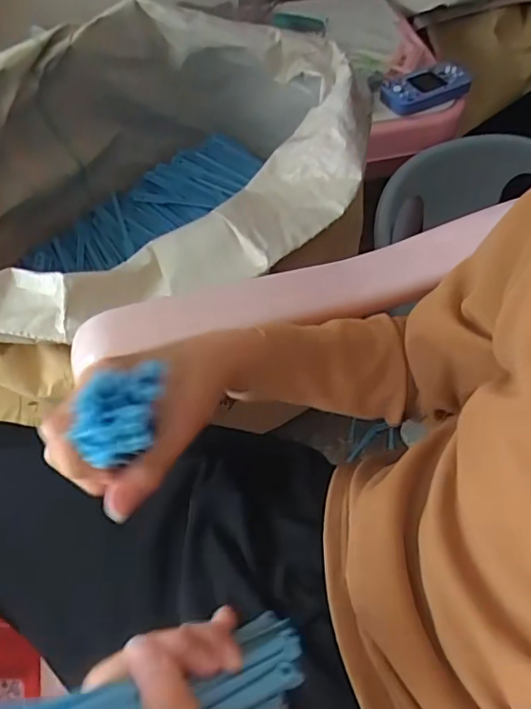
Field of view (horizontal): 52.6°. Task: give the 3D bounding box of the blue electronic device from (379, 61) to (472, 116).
[{"bbox_3d":[0.241,-0.411,0.819,0.130,0.033,0.072,-23,59,-14],"label":"blue electronic device"}]

